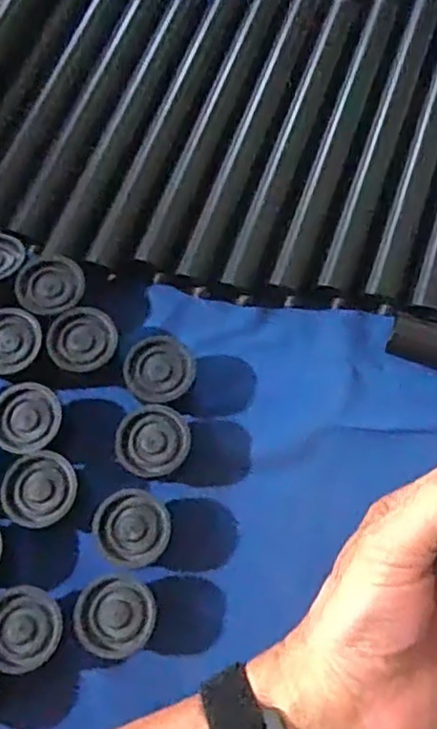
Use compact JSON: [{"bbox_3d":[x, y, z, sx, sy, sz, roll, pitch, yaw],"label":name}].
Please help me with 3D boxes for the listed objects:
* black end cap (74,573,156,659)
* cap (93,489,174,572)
[{"bbox_3d":[-0.046,0.115,0.316,0.034,0.031,0.033,0,70,1],"label":"black end cap"},{"bbox_3d":[-0.040,0.080,0.330,0.034,0.029,0.034,0,70,1],"label":"cap"}]

